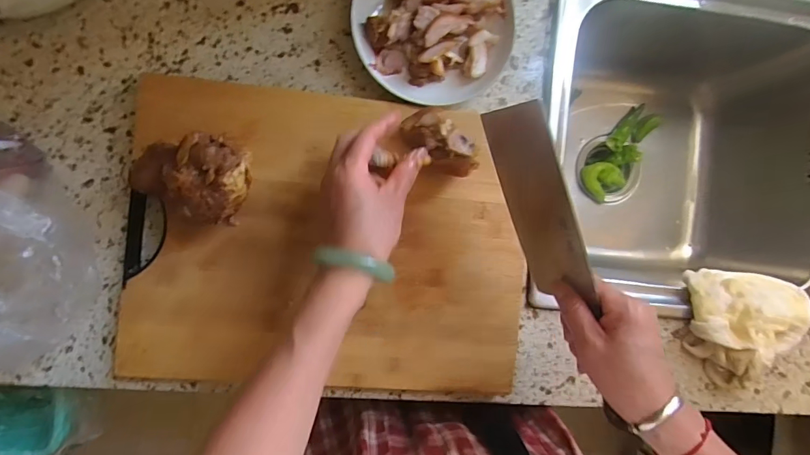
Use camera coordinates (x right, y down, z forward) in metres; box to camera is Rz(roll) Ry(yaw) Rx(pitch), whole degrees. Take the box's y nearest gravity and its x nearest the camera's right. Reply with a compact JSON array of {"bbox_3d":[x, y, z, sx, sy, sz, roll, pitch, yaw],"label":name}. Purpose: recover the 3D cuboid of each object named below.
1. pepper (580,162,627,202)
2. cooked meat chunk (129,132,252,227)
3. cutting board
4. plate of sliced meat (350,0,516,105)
[{"bbox_3d":[0.330,-0.081,0.706,0.059,0.027,0.065,-37,96,-6],"label":"pepper"},{"bbox_3d":[-0.188,-0.048,0.381,0.094,0.060,0.077,19,88,-9],"label":"cooked meat chunk"},{"bbox_3d":[-0.070,0.015,0.434,0.385,0.035,0.295,5,91,-7],"label":"cutting board"},{"bbox_3d":[0.029,-0.210,0.441,0.158,0.036,0.152,0,91,-7],"label":"plate of sliced meat"}]

